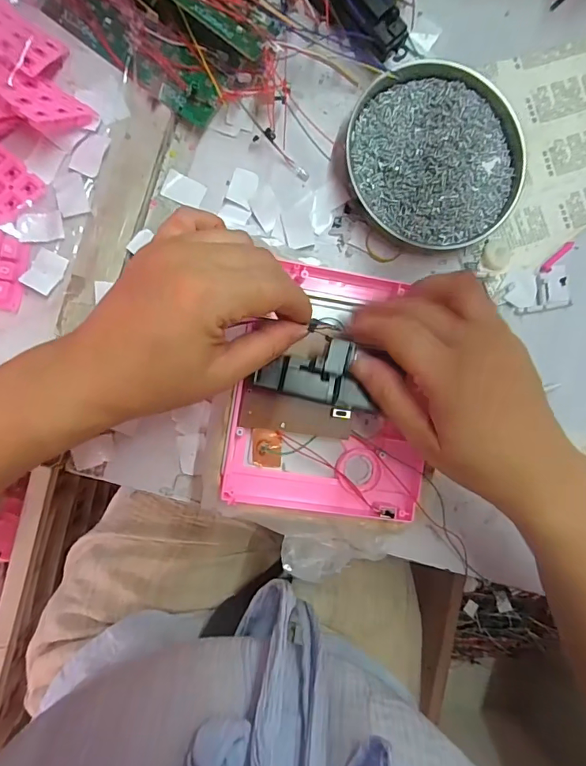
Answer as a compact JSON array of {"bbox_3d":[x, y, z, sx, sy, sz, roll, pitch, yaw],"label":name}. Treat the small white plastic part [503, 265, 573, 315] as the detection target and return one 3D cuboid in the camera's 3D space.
[{"bbox_3d":[0.198,-0.075,0.361,0.057,0.005,0.035,-6,91,-7],"label":"small white plastic part"}]

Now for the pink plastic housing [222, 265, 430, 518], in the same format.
[{"bbox_3d":[0.029,0.010,0.304,0.128,0.034,0.160,10,89,-8],"label":"pink plastic housing"}]

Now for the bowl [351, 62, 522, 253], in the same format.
[{"bbox_3d":[0.110,-0.174,0.342,0.132,0.020,0.131,0,90,-7],"label":"bowl"}]

